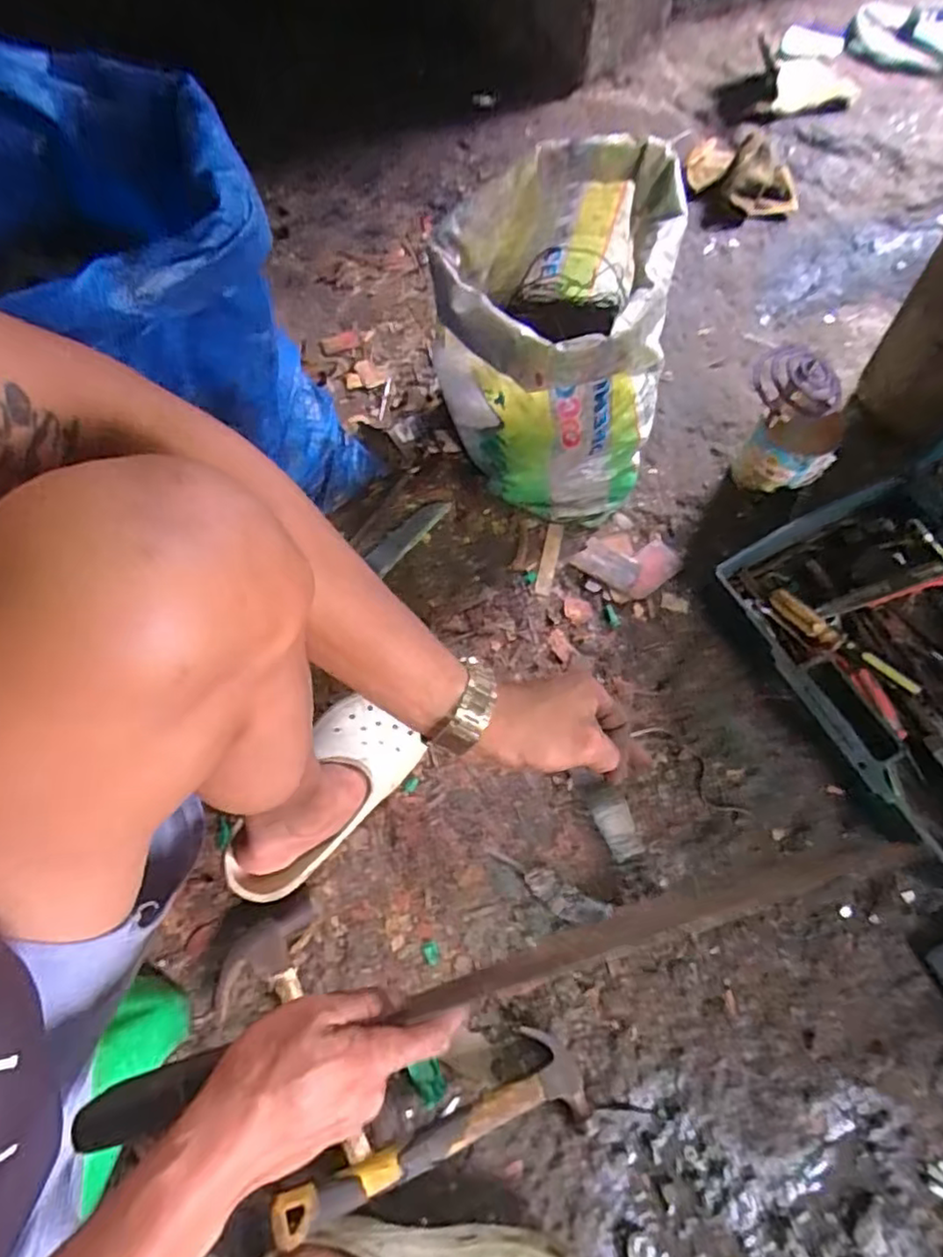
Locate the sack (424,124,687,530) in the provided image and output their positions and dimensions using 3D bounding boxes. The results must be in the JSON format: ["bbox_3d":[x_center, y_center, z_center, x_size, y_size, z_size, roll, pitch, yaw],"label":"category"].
[{"bbox_3d":[0.095,-0.346,0.792,0.260,0.319,0.307,4,66,0],"label":"sack"}]

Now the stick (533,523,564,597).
[{"bbox_3d":[0.102,-0.091,0.849,0.020,0.008,0.106,13,66,4],"label":"stick"}]

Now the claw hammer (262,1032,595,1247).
[{"bbox_3d":[-0.028,0.445,0.565,0.278,0.032,0.081,-12,66,-21],"label":"claw hammer"}]

